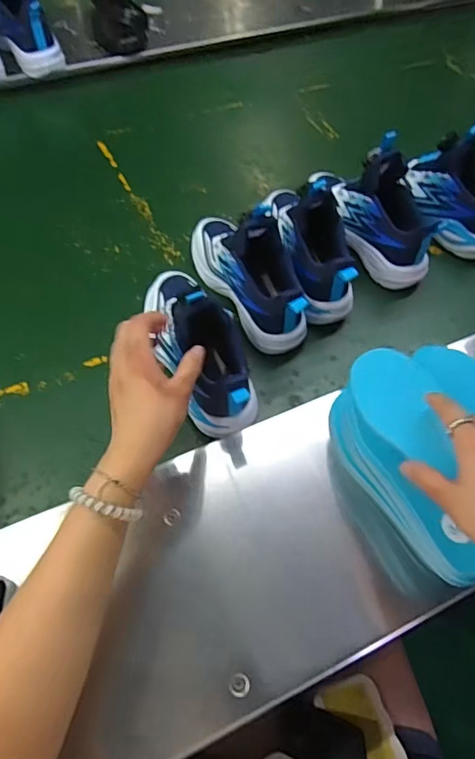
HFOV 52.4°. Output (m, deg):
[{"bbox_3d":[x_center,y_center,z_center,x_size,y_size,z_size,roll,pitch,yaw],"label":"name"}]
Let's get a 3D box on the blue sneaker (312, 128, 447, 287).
[{"bbox_3d":[0.182,-0.236,0.657,0.089,0.147,0.218,-19,63,-14],"label":"blue sneaker"}]

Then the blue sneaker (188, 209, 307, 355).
[{"bbox_3d":[0.014,-0.144,0.593,0.073,0.134,0.212,-27,65,-18],"label":"blue sneaker"}]

